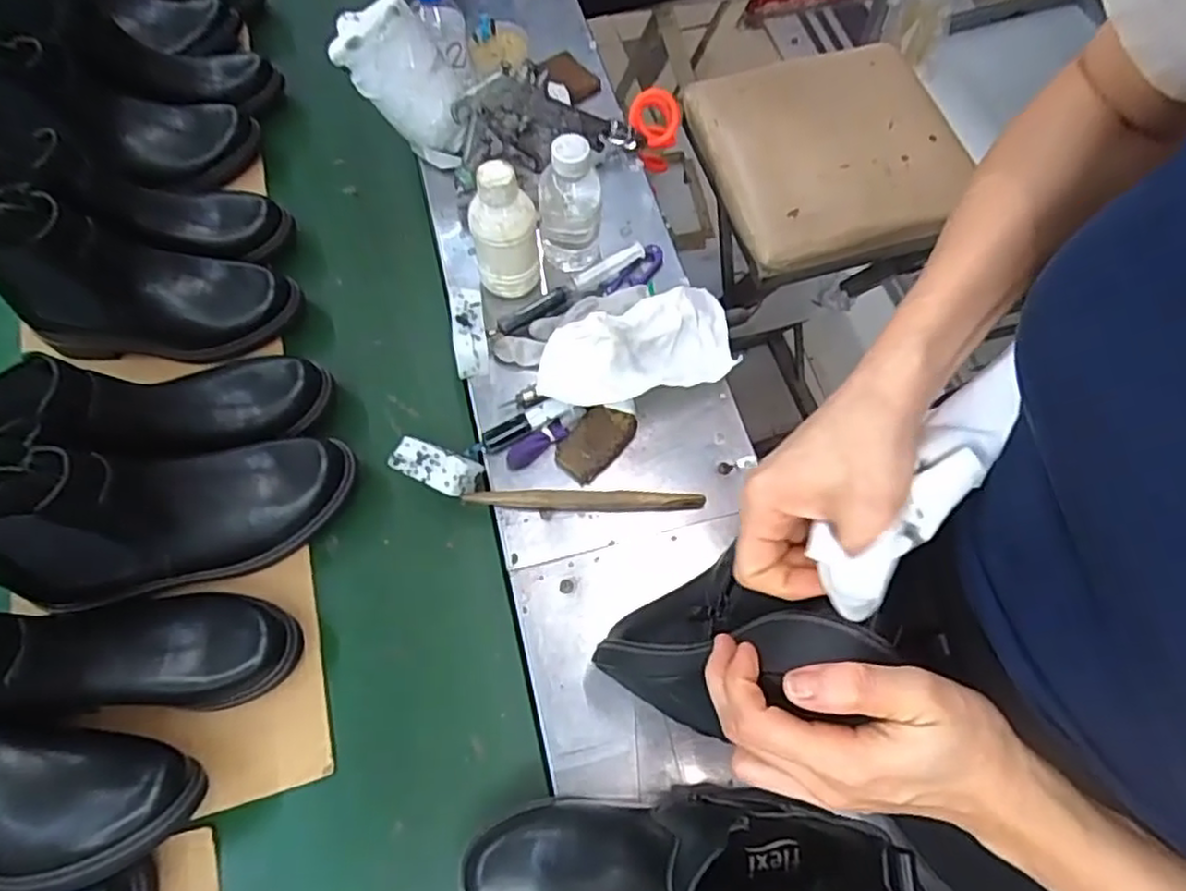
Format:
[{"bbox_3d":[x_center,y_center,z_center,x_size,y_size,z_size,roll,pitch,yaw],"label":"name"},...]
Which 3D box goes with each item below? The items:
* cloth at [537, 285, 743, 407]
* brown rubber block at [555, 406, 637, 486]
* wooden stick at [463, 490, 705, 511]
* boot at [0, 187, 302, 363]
[{"bbox_3d":[0.049,-0.084,0.591,0.185,0.058,0.082,-20,66,-27],"label":"cloth"},{"bbox_3d":[0.001,-0.004,0.594,0.046,0.014,0.071,37,72,16],"label":"brown rubber block"},{"bbox_3d":[-0.007,0.046,0.575,0.195,0.019,0.013,1,66,2],"label":"wooden stick"},{"bbox_3d":[-0.420,-0.155,0.631,0.237,0.157,0.089,1,66,2],"label":"boot"}]

